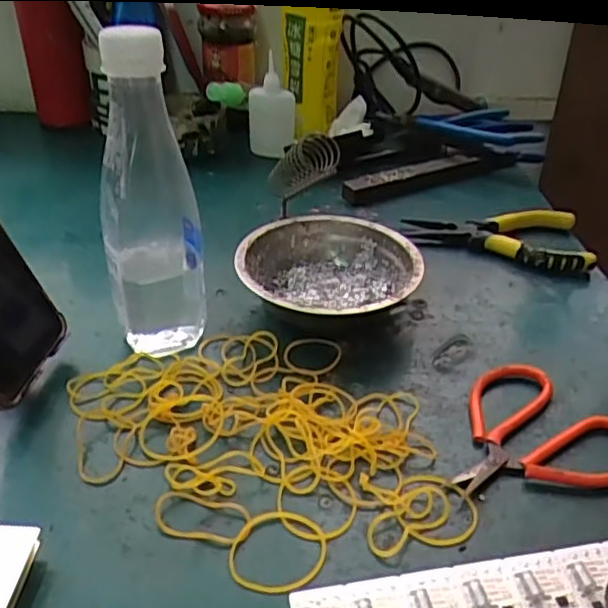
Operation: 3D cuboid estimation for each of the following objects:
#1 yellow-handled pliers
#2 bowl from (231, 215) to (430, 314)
[{"bbox_3d":[0.159,-0.054,0.523,0.140,0.028,0.062,3,35,0],"label":"yellow-handled pliers"},{"bbox_3d":[0.017,-0.016,0.459,0.124,0.049,0.124,2,35,-1],"label":"bowl"}]

